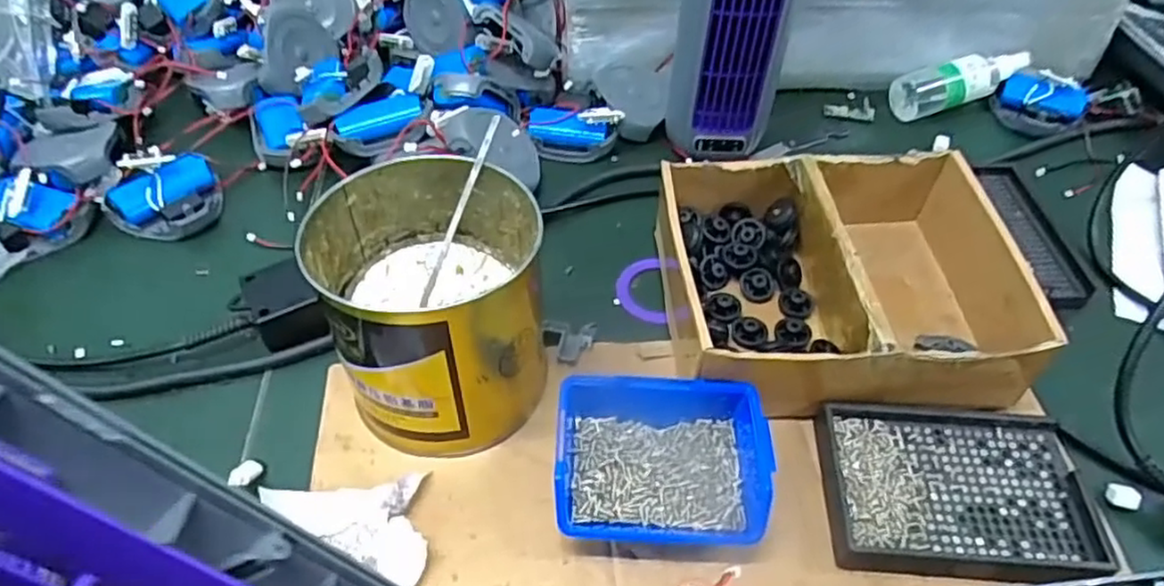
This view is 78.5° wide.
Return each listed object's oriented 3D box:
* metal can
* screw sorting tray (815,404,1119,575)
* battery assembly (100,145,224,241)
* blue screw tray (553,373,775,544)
[{"bbox_3d":[-0.084,0.012,0.410,0.121,0.120,0.133,1,49,-1],"label":"metal can"},{"bbox_3d":[0.209,0.111,0.401,0.140,0.029,0.092,3,49,1],"label":"screw sorting tray"},{"bbox_3d":[-0.314,-0.073,0.533,0.077,0.034,0.073,-21,53,-20],"label":"battery assembly"},{"bbox_3d":[0.043,0.092,0.391,0.112,0.046,0.088,4,48,1],"label":"blue screw tray"}]

